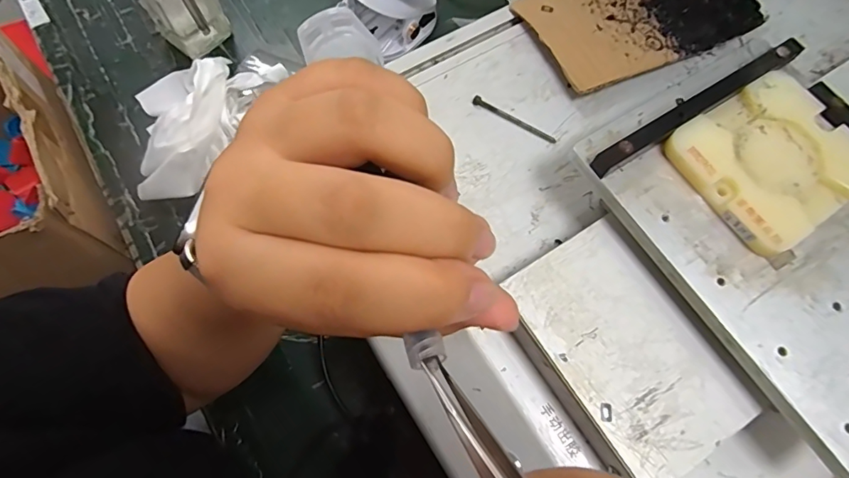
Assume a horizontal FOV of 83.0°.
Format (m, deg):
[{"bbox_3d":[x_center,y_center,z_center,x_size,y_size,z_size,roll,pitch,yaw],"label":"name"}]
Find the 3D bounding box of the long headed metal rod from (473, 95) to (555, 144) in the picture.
[{"bbox_3d":[0.058,-0.077,0.309,0.059,0.004,0.006,29,72,8],"label":"long headed metal rod"}]

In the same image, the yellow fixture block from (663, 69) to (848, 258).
[{"bbox_3d":[0.185,-0.043,0.253,0.091,0.009,0.079,-31,74,-13],"label":"yellow fixture block"}]

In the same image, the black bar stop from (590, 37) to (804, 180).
[{"bbox_3d":[0.153,-0.075,0.263,0.151,0.014,0.010,-31,74,-13],"label":"black bar stop"}]

